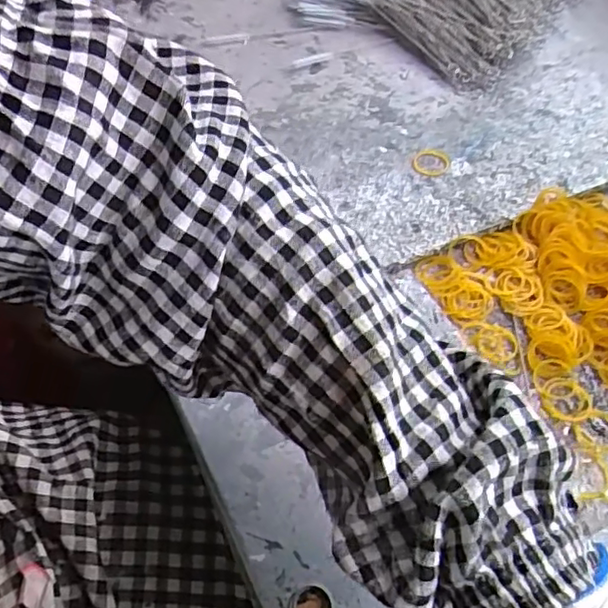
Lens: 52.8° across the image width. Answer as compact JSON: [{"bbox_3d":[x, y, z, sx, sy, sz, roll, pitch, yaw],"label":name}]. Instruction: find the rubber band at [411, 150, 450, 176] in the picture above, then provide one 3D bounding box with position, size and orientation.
[{"bbox_3d":[0.105,-0.117,0.504,0.030,0.004,0.030,1,58,-1],"label":"rubber band"}]

